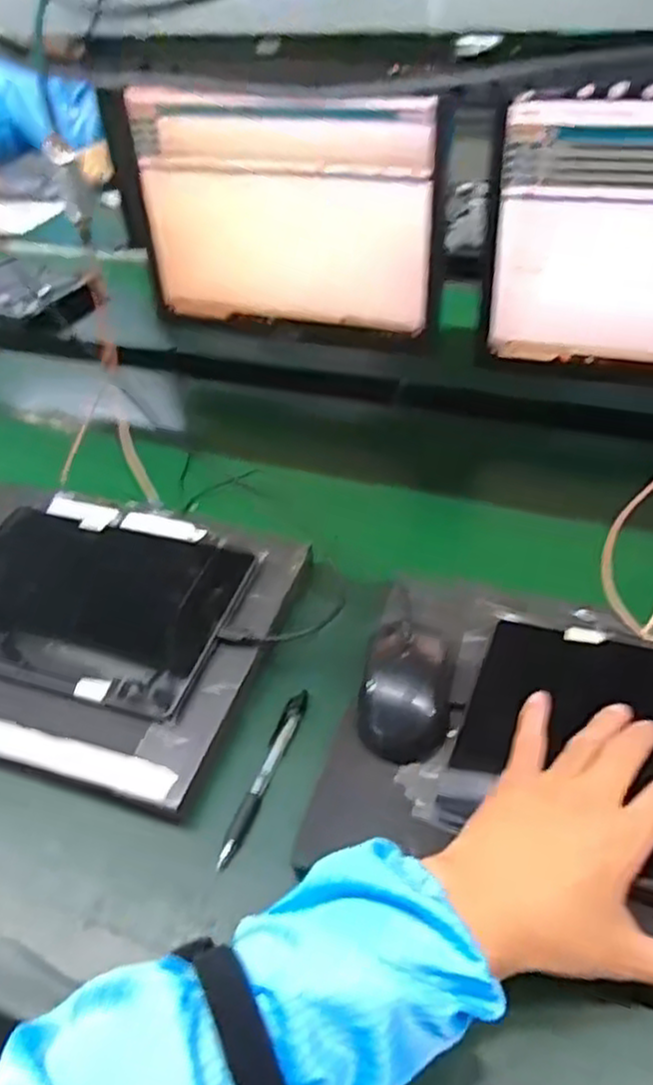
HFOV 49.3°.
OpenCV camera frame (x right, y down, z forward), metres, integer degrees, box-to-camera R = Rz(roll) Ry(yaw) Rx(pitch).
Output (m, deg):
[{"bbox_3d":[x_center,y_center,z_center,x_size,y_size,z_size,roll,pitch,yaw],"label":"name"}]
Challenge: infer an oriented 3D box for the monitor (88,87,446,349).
[{"bbox_3d":[-0.048,-0.364,0.815,0.363,0.257,0.067,15,47,20],"label":"monitor"}]

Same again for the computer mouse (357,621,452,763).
[{"bbox_3d":[0.058,0.104,0.514,0.062,0.034,0.100,4,44,9],"label":"computer mouse"}]

